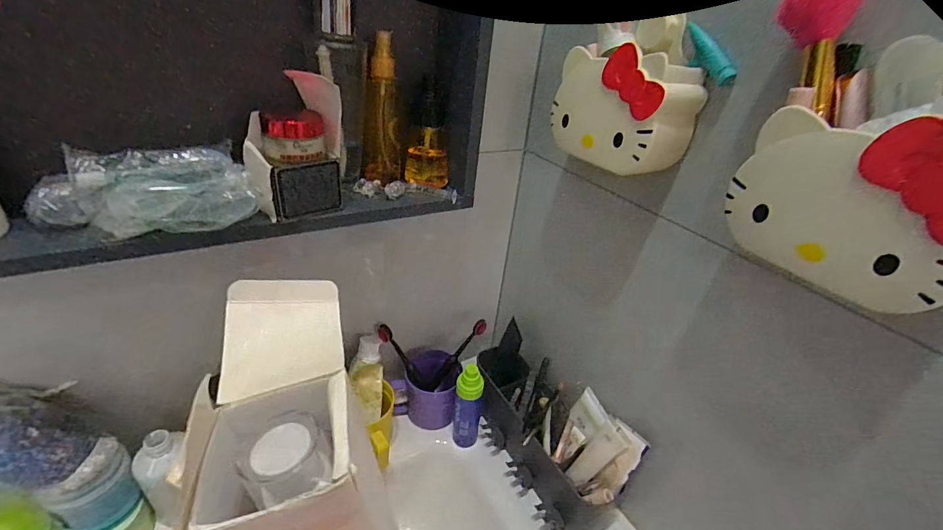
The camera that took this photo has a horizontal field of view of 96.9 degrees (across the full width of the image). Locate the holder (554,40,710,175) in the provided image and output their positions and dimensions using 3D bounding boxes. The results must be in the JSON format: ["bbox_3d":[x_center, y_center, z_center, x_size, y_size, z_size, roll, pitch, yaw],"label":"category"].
[{"bbox_3d":[0.142,-0.145,0.393,0.058,0.094,0.132,-13,37,-30],"label":"holder"}]

